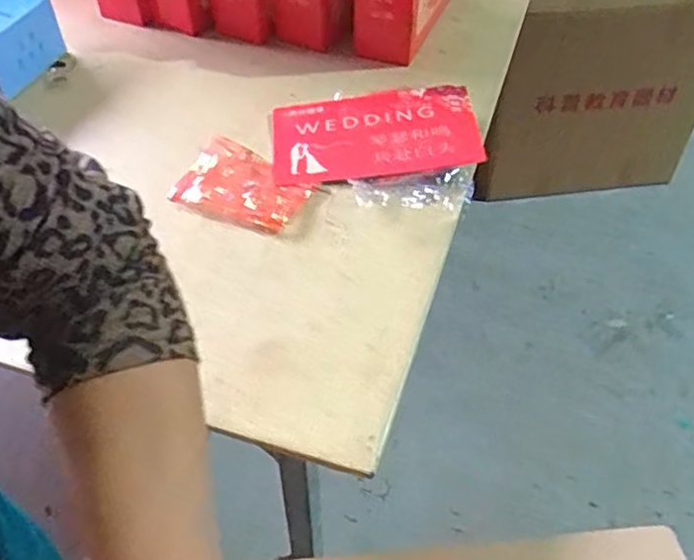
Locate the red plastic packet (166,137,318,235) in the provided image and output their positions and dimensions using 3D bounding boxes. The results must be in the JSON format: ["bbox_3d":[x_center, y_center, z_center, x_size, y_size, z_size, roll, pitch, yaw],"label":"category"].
[{"bbox_3d":[-0.155,-0.141,0.980,0.191,0.011,0.159,17,47,16],"label":"red plastic packet"}]

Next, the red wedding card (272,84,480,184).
[{"bbox_3d":[0.041,-0.231,1.063,0.322,0.027,0.207,-8,53,3],"label":"red wedding card"}]

